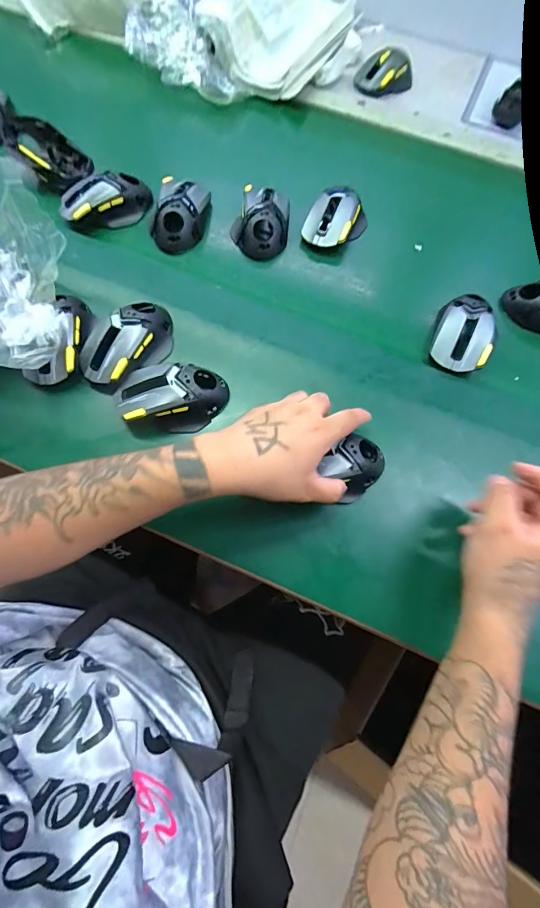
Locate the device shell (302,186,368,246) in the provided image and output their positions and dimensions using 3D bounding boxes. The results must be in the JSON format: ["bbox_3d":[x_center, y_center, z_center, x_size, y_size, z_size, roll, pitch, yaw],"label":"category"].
[{"bbox_3d":[0.087,-0.312,0.524,0.063,0.041,0.092,36,70,9],"label":"device shell"}]

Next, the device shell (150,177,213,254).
[{"bbox_3d":[-0.120,-0.316,0.521,0.071,0.040,0.098,13,71,0],"label":"device shell"}]

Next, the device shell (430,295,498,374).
[{"bbox_3d":[0.226,-0.142,0.463,0.063,0.032,0.093,17,69,2],"label":"device shell"}]

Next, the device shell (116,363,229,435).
[{"bbox_3d":[-0.107,-0.064,0.427,0.121,0.034,0.068,-6,72,-6],"label":"device shell"}]

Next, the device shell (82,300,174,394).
[{"bbox_3d":[-0.161,-0.126,0.452,0.071,0.039,0.121,43,73,10],"label":"device shell"}]

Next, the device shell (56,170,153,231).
[{"bbox_3d":[-0.217,-0.334,0.525,0.113,0.048,0.046,-15,71,-10],"label":"device shell"}]

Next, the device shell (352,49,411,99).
[{"bbox_3d":[0.182,-0.595,0.619,0.096,0.040,0.051,-20,72,-12],"label":"device shell"}]

